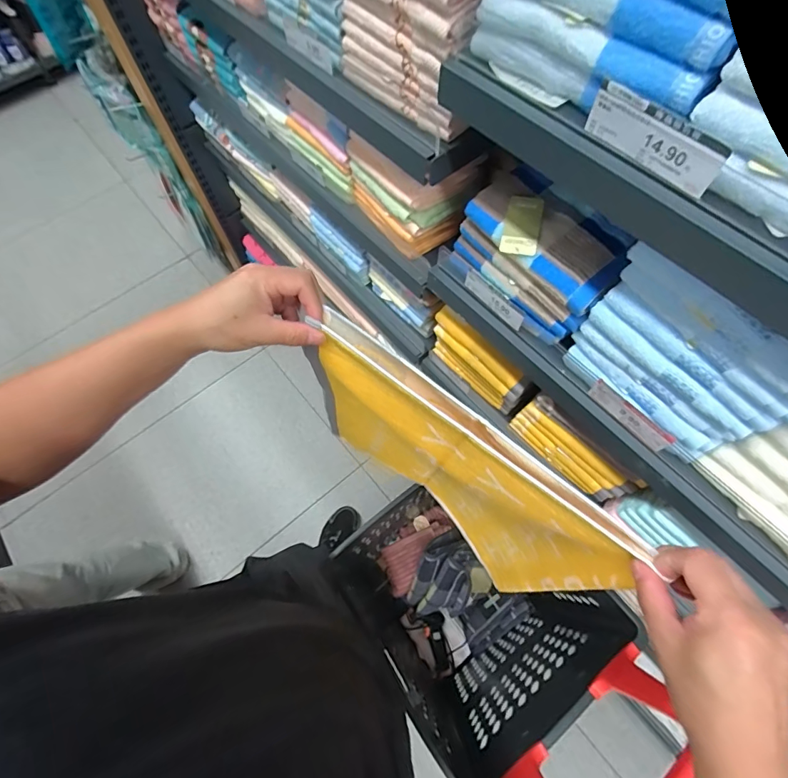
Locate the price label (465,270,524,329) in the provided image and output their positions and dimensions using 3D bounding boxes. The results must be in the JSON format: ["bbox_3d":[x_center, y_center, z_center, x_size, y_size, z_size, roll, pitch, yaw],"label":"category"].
[{"bbox_3d":[0.135,-0.120,0.592,0.008,0.030,0.101,-30,66,-29],"label":"price label"}]

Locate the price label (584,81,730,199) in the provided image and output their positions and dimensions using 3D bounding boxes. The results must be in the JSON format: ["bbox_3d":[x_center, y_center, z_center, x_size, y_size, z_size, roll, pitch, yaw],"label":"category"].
[{"bbox_3d":[0.181,-0.174,0.305,0.006,0.036,0.097,-38,71,-15],"label":"price label"}]

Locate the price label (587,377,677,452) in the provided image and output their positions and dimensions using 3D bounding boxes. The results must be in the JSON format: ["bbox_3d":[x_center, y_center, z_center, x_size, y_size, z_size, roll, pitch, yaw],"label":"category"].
[{"bbox_3d":[0.276,0.032,0.516,0.008,0.036,0.101,-38,71,-15],"label":"price label"}]

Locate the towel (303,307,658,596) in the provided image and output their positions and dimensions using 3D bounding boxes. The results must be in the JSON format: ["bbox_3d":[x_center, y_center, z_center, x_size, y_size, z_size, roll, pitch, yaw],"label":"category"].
[{"bbox_3d":[0.055,0.096,0.510,0.353,0.334,0.050,41,72,16],"label":"towel"}]

